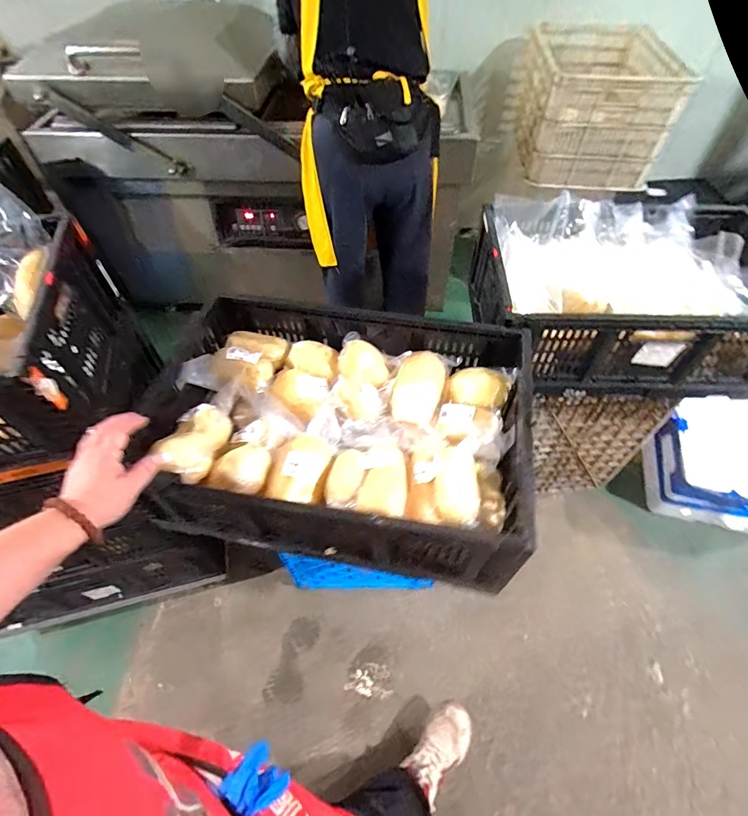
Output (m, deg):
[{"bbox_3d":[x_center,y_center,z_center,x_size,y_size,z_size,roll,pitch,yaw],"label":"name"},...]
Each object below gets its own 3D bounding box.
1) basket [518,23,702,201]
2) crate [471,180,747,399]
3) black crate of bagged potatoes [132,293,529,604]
[{"bbox_3d":[0.737,-1.053,1.478,0.408,0.326,0.599,5,54,7],"label":"basket"},{"bbox_3d":[0.540,-0.246,0.932,0.585,0.242,0.379,0,54,4],"label":"crate"},{"bbox_3d":[-0.069,0.031,0.746,0.604,0.194,0.393,6,53,10],"label":"black crate of bagged potatoes"}]

